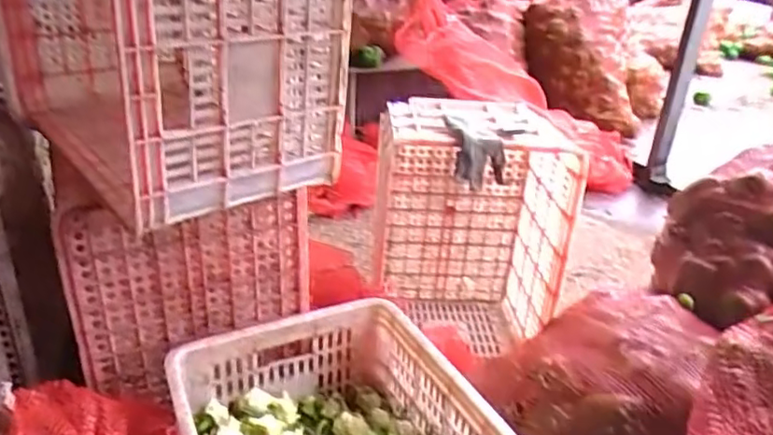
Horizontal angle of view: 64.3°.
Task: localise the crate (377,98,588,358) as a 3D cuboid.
[{"bbox_3d":[0.155,0.041,1.281,0.337,0.511,0.316,0,27,-4],"label":"crate"}]

